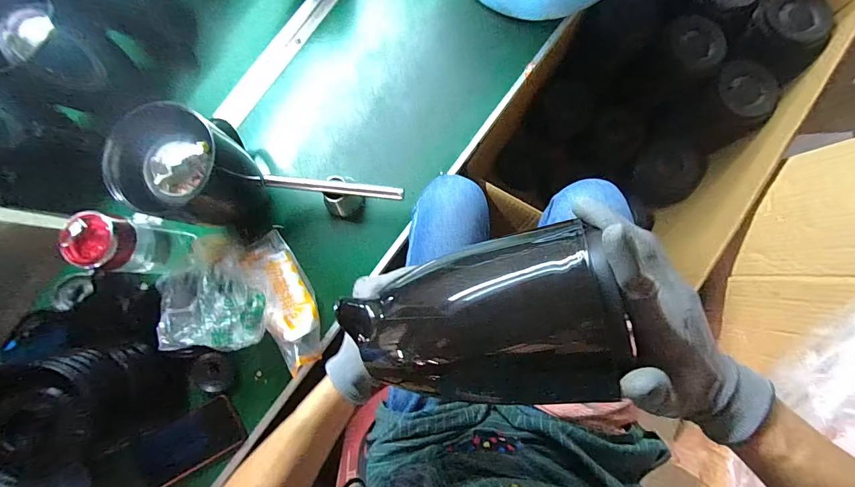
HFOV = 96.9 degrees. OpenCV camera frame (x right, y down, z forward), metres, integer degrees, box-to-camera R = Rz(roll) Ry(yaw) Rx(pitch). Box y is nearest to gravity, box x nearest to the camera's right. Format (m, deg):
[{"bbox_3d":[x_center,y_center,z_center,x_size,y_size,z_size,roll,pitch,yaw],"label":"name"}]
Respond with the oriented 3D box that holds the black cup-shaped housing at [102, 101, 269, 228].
[{"bbox_3d":[-0.303,-0.091,0.500,0.119,0.146,0.125,0,84,4],"label":"black cup-shaped housing"}]

